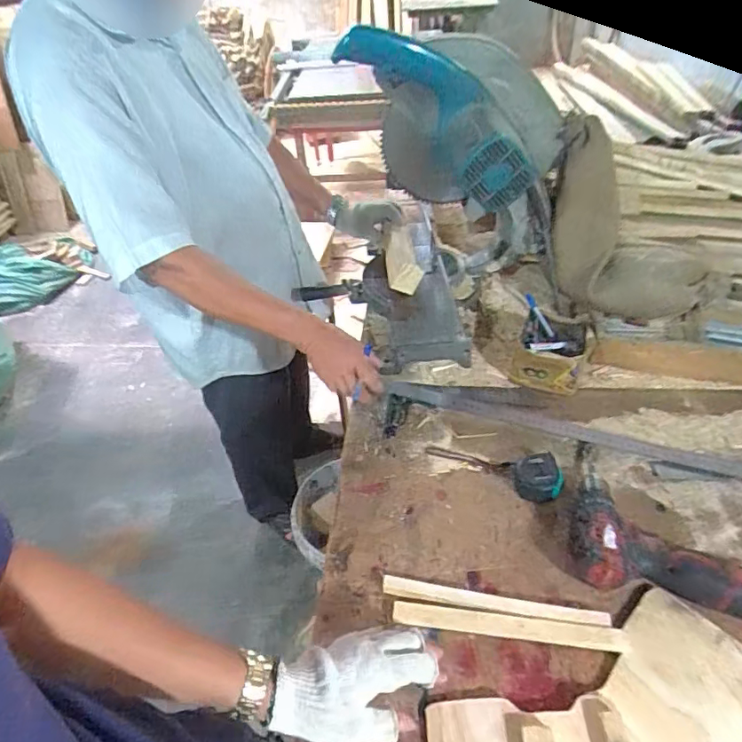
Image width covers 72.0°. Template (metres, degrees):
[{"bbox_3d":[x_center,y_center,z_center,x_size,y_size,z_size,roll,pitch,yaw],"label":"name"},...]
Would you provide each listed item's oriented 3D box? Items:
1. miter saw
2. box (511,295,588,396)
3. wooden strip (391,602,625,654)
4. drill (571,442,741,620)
[{"bbox_3d":[0.115,-0.342,0.928,0.436,0.511,0.516,16,47,23],"label":"miter saw"},{"bbox_3d":[0.295,-0.037,0.840,0.112,0.088,0.120,14,46,20],"label":"box"},{"bbox_3d":[0.151,0.284,0.568,0.249,0.013,0.023,3,43,10],"label":"wooden strip"},{"bbox_3d":[0.345,0.171,0.618,0.187,0.050,0.207,9,45,16],"label":"drill"}]

